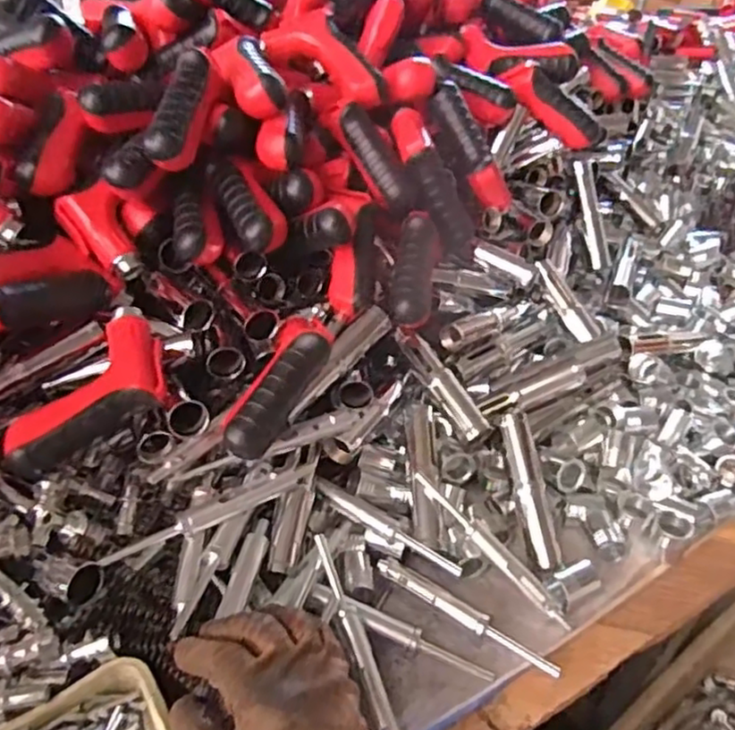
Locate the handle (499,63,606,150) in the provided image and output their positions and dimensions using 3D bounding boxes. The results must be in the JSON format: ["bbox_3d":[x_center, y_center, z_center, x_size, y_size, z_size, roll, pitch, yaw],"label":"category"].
[{"bbox_3d":[0.208,-0.285,0.742,0.127,0.036,0.029,39,42,-7],"label":"handle"}]

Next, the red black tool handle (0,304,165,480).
[{"bbox_3d":[-0.202,0.027,0.498,0.070,0.045,0.141,30,67,28],"label":"red black tool handle"}]

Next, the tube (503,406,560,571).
[{"bbox_3d":[0.132,0.098,0.553,0.026,0.023,0.133,-4,66,-10],"label":"tube"}]

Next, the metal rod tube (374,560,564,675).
[{"bbox_3d":[0.072,0.185,0.498,0.145,0.014,0.016,24,43,23],"label":"metal rod tube"}]

